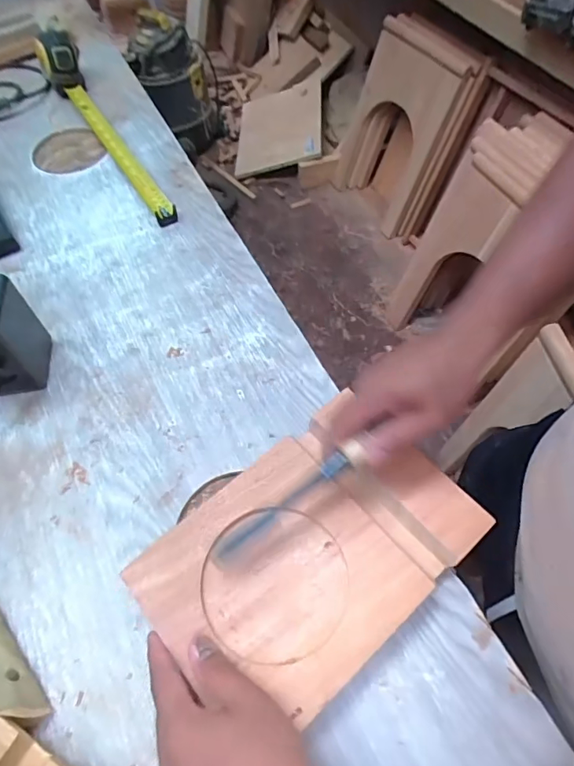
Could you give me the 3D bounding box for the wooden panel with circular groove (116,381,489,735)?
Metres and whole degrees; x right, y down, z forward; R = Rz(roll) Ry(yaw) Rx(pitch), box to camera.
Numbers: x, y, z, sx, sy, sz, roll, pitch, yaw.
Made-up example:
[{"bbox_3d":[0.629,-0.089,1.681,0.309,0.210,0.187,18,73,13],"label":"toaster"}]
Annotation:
[{"bbox_3d":[0.018,0.135,0.402,0.245,0.021,0.165,-37,65,-18],"label":"wooden panel with circular groove"}]

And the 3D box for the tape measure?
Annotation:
[{"bbox_3d":[-0.264,-0.369,0.705,0.060,0.071,0.412,-27,62,-13],"label":"tape measure"}]

